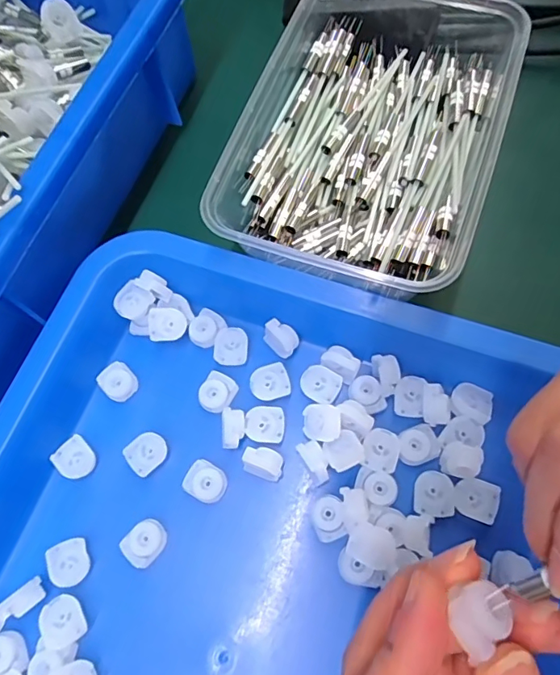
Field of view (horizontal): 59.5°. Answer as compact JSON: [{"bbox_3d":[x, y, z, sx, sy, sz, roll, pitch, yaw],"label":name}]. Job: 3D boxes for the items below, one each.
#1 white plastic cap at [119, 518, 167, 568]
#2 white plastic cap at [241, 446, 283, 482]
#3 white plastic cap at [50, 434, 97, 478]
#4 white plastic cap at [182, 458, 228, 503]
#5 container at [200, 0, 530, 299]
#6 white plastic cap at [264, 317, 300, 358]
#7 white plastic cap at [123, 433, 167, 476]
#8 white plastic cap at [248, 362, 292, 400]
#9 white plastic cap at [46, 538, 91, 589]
[{"bbox_3d":[-0.061,0.092,0.220,0.017,0.007,0.019,39,77,16],"label":"white plastic cap"},{"bbox_3d":[-0.007,0.057,0.224,0.018,0.015,0.013,19,72,11],"label":"white plastic cap"},{"bbox_3d":[-0.098,0.059,0.236,0.016,0.006,0.018,-41,72,-11],"label":"white plastic cap"},{"bbox_3d":[-0.034,0.067,0.228,0.019,0.007,0.016,26,73,13],"label":"white plastic cap"},{"bbox_3d":[0.047,-0.106,0.258,0.125,0.055,0.192,17,72,10],"label":"container"},{"bbox_3d":[0.001,0.000,0.246,0.018,0.012,0.012,37,76,16],"label":"white plastic cap"},{"bbox_3d":[-0.063,0.055,0.235,0.019,0.007,0.017,-43,75,-13],"label":"white plastic cap"},{"bbox_3d":[-0.005,0.022,0.240,0.019,0.004,0.017,-17,69,-2],"label":"white plastic cap"},{"bbox_3d":[-0.095,0.101,0.218,0.016,0.005,0.019,-24,70,-5],"label":"white plastic cap"}]

